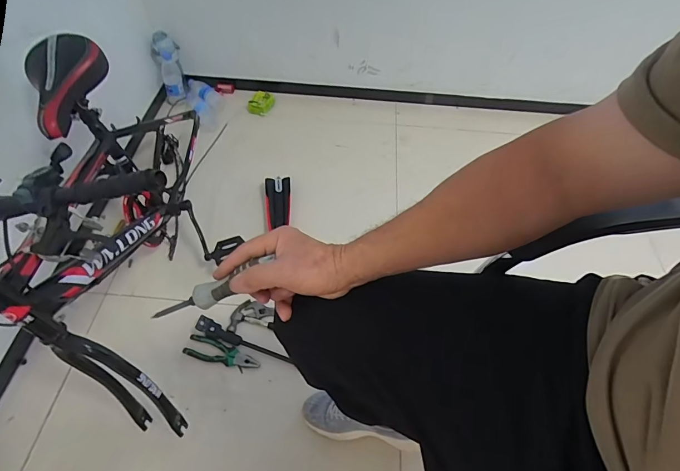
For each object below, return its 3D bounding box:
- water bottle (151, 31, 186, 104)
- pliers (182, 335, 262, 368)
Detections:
[{"bbox_3d":[-0.603,-0.584,1.327,0.085,0.228,0.064,-9,29,-8],"label":"water bottle"},{"bbox_3d":[-0.286,0.289,0.918,0.182,0.015,0.051,14,55,8],"label":"pliers"}]

